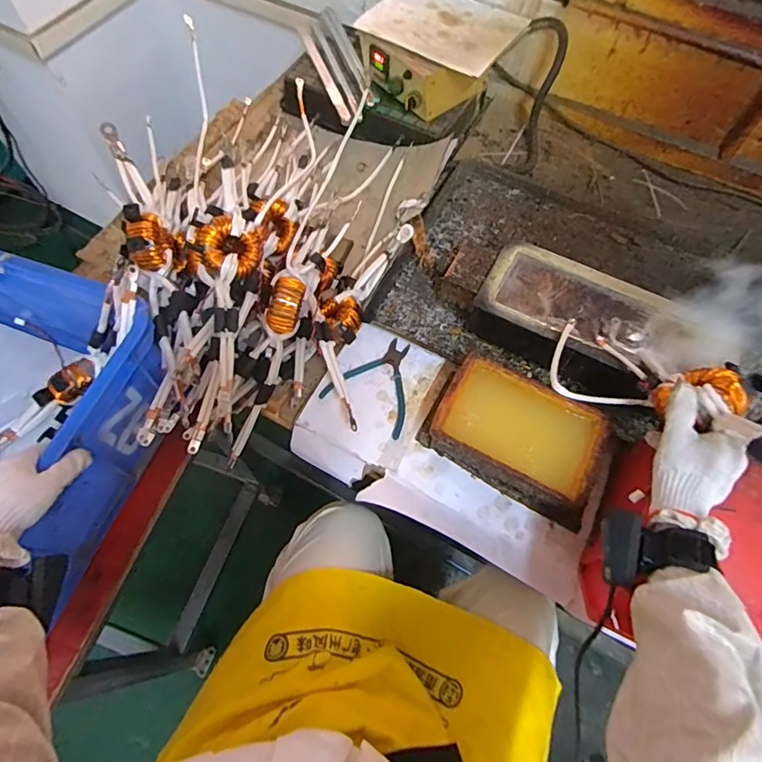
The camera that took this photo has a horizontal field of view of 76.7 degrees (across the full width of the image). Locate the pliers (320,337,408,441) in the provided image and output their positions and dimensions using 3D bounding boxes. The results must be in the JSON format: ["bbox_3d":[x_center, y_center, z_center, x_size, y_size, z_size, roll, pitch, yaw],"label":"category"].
[{"bbox_3d":[0.002,-0.002,0.687,0.123,0.012,0.135,29,67,12],"label":"pliers"}]

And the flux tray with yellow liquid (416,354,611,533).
[{"bbox_3d":[0.178,0.070,0.627,0.226,0.067,0.140,28,67,12],"label":"flux tray with yellow liquid"}]

